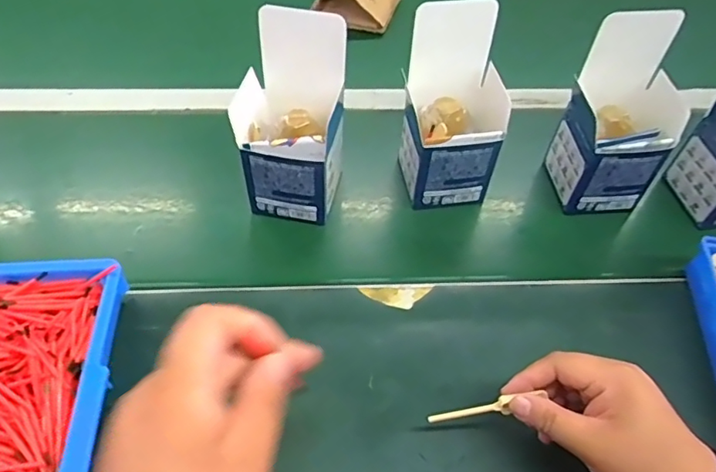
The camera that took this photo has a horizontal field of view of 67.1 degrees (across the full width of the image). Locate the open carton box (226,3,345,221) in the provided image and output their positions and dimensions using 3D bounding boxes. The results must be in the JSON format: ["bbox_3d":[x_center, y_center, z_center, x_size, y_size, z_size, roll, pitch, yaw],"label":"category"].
[{"bbox_3d":[-0.064,-0.108,0.522,0.097,0.180,0.096,3,53,0],"label":"open carton box"}]

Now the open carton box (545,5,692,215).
[{"bbox_3d":[0.267,-0.113,0.540,0.107,0.213,0.084,-5,54,-6],"label":"open carton box"}]

